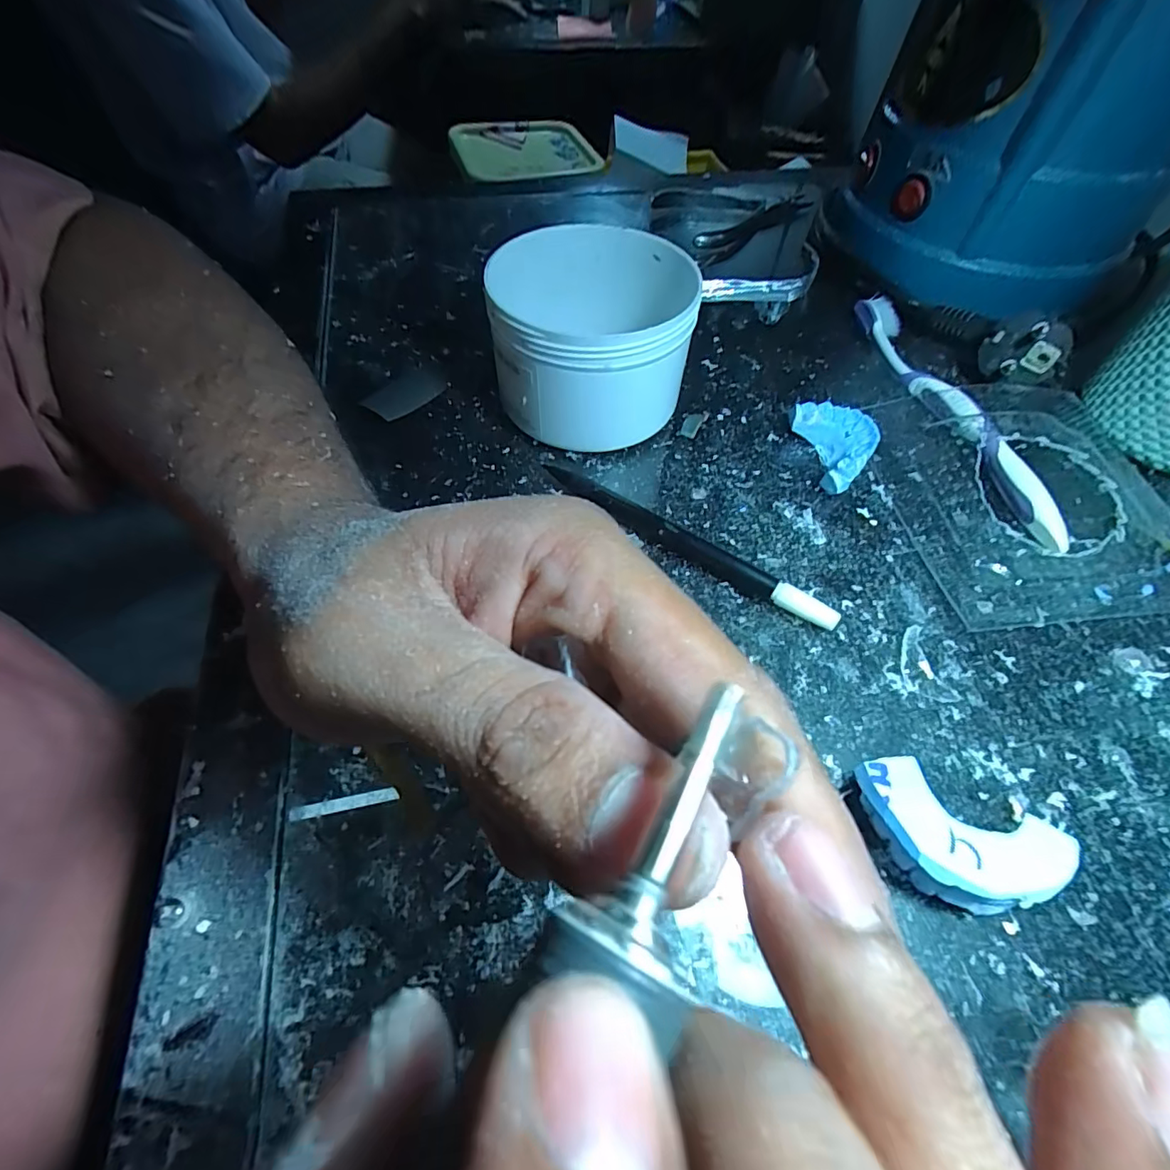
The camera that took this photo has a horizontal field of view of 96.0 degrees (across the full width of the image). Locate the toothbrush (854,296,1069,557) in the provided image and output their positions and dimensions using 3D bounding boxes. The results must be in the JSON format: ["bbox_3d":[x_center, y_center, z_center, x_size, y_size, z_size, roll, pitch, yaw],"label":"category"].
[{"bbox_3d":[0.184,-0.093,0.267,0.021,0.012,0.182,-9,58,-6],"label":"toothbrush"}]

